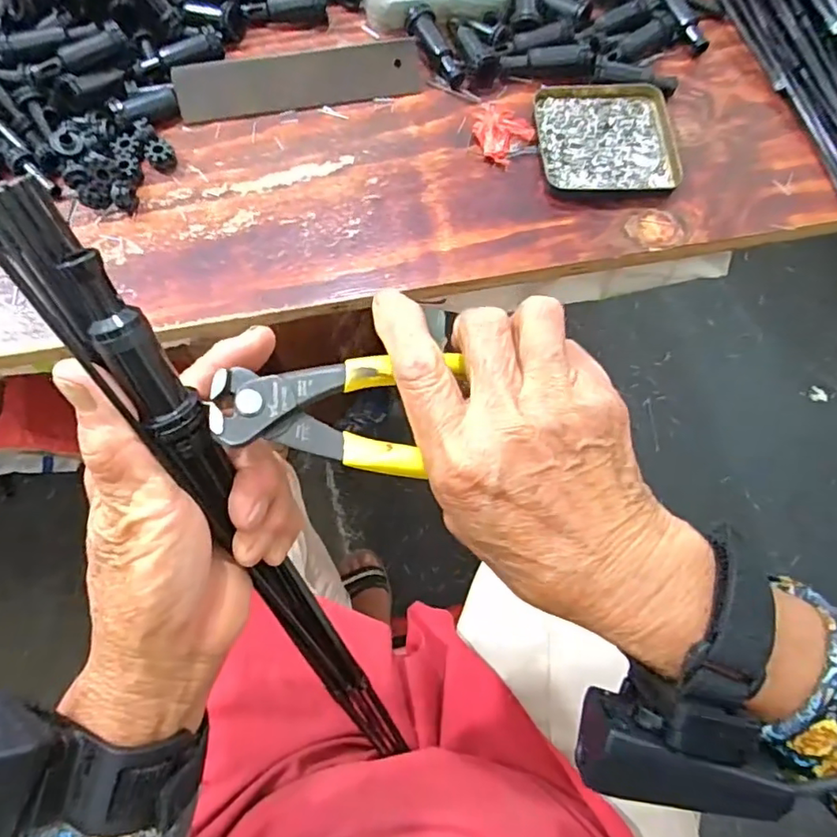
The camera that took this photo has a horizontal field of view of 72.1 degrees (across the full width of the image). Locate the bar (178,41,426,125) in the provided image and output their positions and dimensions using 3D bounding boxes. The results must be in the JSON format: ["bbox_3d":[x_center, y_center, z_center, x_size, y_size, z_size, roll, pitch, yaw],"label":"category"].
[{"bbox_3d":[-0.084,-0.248,0.420,0.176,0.006,0.040,-10,104,-6],"label":"bar"}]

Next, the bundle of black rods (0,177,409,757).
[{"bbox_3d":[-0.073,0.076,0.279,0.029,0.374,0.030,-26,40,-11],"label":"bundle of black rods"}]

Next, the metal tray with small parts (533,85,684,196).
[{"bbox_3d":[0.135,-0.205,0.419,0.096,0.010,0.096,-2,69,-2],"label":"metal tray with small parts"}]

